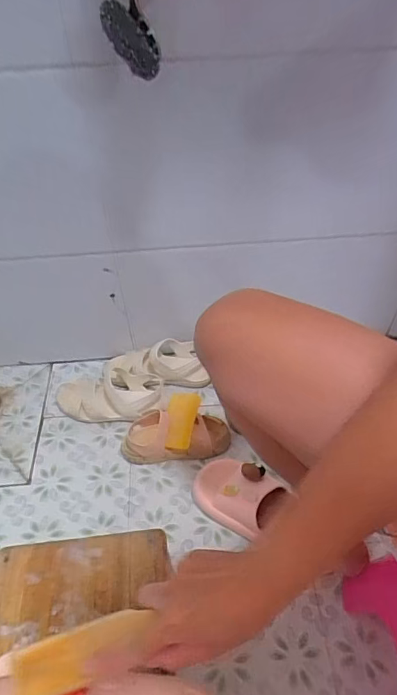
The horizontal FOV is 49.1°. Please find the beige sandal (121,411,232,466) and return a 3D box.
[{"bbox_3d":[-0.046,0.173,0.856,0.207,0.056,0.080,-5,47,-1],"label":"beige sandal"}]

